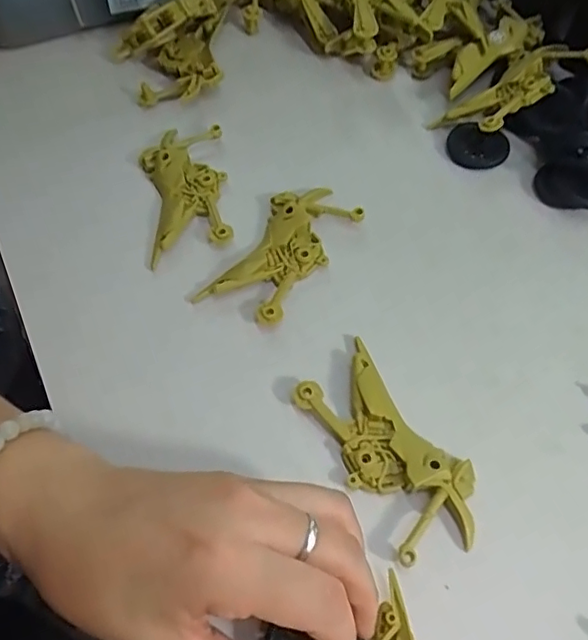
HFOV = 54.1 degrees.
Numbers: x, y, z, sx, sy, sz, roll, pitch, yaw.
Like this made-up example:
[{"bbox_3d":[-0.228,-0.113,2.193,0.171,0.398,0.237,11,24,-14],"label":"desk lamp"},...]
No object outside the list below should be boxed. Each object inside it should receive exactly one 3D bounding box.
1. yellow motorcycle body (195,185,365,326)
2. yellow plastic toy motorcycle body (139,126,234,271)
[{"bbox_3d":[-0.006,-0.039,0.320,0.046,0.012,0.098,30,64,17],"label":"yellow motorcycle body"},{"bbox_3d":[-0.065,-0.079,0.343,0.048,0.011,0.090,-9,60,-5],"label":"yellow plastic toy motorcycle body"}]

